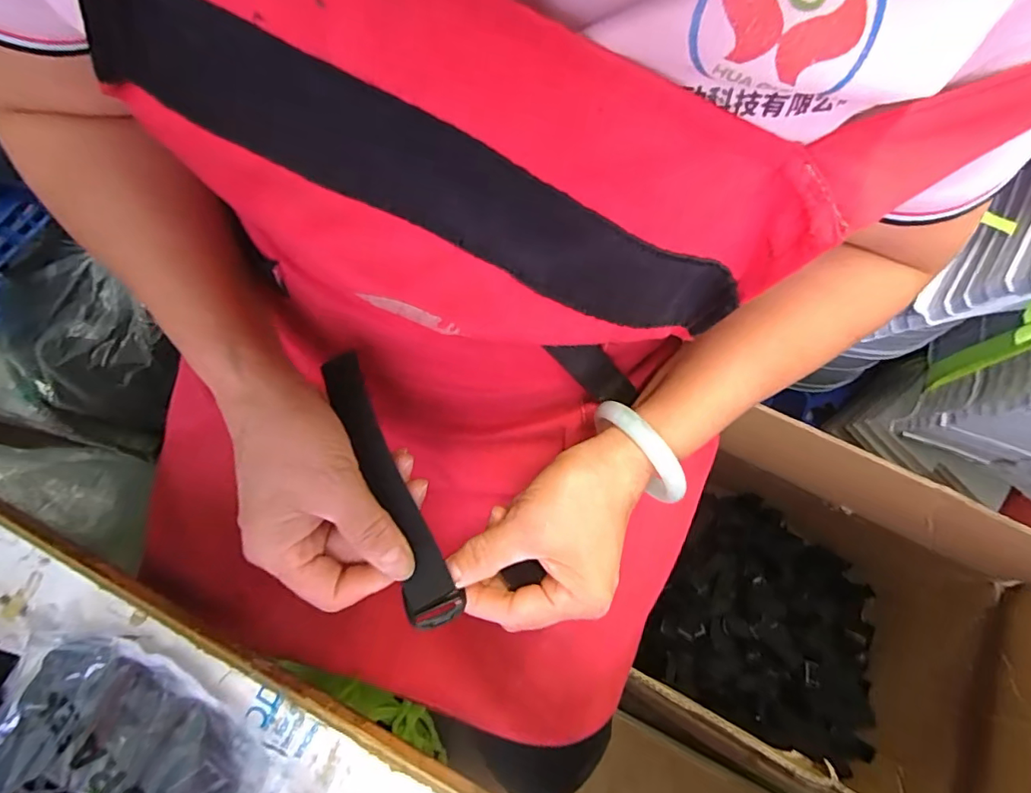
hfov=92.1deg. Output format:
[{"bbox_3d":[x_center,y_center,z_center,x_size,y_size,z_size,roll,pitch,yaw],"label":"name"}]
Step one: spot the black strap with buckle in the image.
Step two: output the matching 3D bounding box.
[{"bbox_3d":[-0.071,0.048,0.267,0.025,0.013,0.153,-24,82,-6],"label":"black strap with buckle"}]

